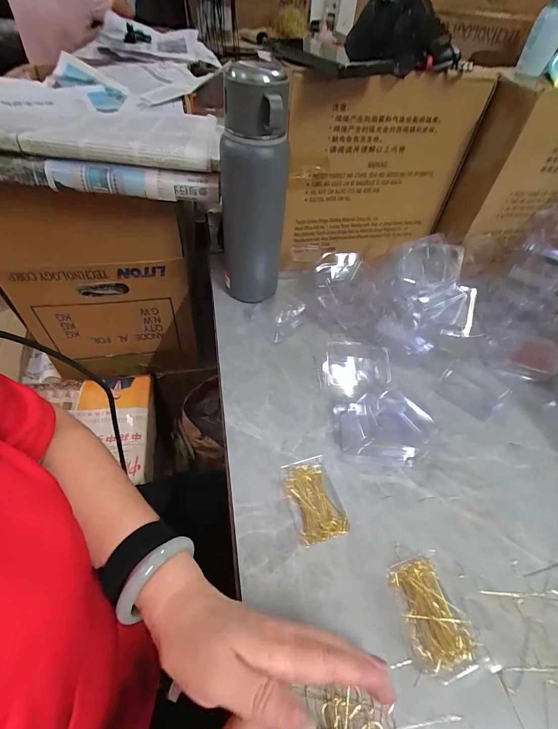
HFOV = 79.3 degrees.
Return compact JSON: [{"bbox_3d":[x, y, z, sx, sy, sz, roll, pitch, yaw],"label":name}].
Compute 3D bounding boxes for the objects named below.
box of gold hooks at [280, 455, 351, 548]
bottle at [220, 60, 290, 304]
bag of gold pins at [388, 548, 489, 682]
[{"bbox_3d":[0.035,0.134,0.335,0.053,0.011,0.077,-11,52,-15],"label":"box of gold hooks"},{"bbox_3d":[-0.035,-0.208,0.437,0.079,0.269,0.085,0,50,-6],"label":"bottle"},{"bbox_3d":[0.126,0.206,0.278,0.050,0.015,0.079,-10,52,-14],"label":"bag of gold pins"}]

